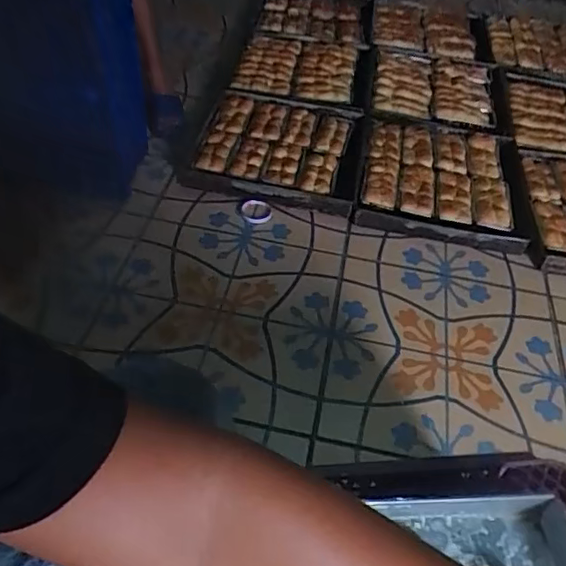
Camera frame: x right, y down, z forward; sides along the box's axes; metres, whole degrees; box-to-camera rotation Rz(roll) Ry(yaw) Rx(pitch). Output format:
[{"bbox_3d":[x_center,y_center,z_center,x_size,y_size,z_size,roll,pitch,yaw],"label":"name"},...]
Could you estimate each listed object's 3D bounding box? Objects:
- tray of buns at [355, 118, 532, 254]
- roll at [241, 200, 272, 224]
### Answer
[{"bbox_3d":[0.433,-0.299,1.553,0.429,0.053,0.458,11,50,4],"label":"tray of buns"},{"bbox_3d":[-0.070,-0.189,1.489,0.075,0.024,0.074,3,50,-3],"label":"roll"}]

